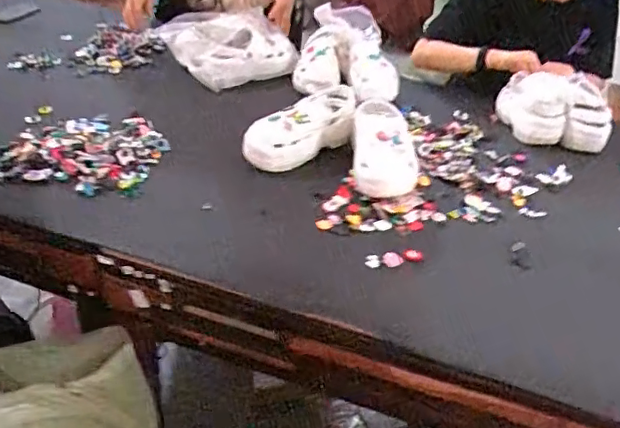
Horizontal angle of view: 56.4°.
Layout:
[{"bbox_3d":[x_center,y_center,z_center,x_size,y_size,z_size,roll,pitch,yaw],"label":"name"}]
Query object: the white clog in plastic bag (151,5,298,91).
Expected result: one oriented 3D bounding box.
[{"bbox_3d":[-0.212,-0.424,1.500,0.339,0.171,0.163,-1,36,-11],"label":"white clog in plastic bag"}]

